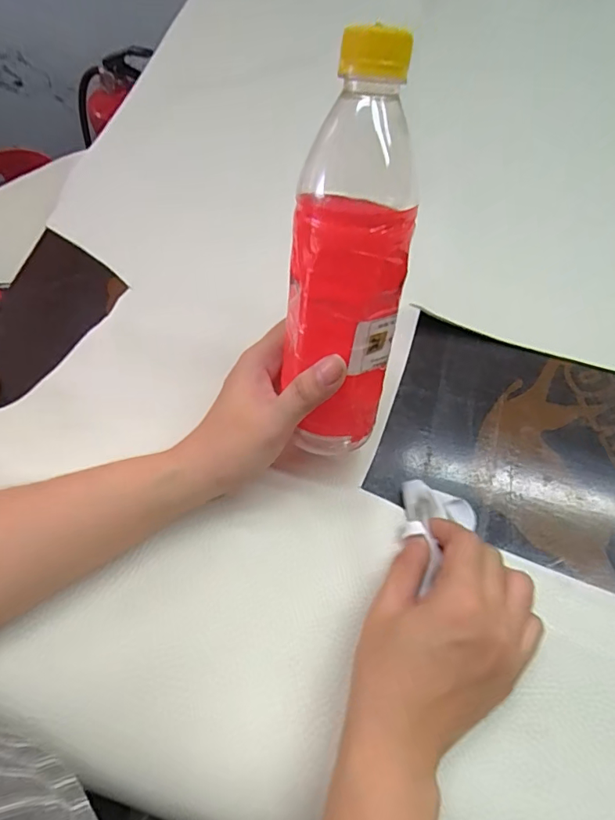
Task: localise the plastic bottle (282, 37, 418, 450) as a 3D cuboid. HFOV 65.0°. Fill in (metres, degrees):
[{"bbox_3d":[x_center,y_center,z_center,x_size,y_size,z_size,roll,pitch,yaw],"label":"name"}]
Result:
[{"bbox_3d":[0.020,-0.069,0.258,0.061,0.206,0.055,7,26,6],"label":"plastic bottle"}]

